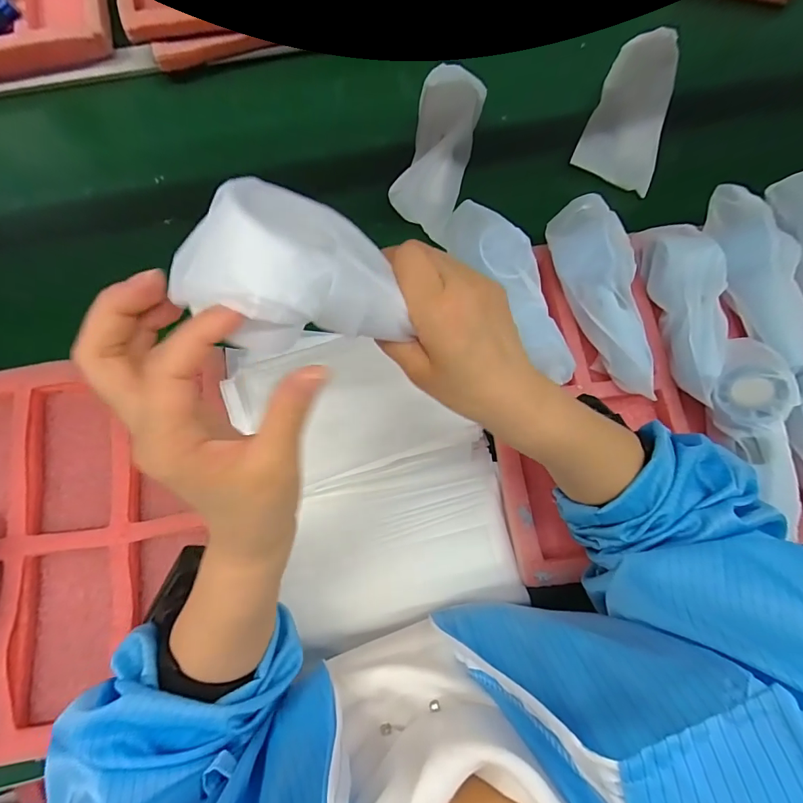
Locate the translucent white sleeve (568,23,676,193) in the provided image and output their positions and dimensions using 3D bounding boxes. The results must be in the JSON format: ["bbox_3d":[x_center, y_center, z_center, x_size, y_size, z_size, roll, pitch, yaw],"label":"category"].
[{"bbox_3d":[0.272,-0.352,0.530,0.090,0.038,0.182,14,90,2],"label":"translucent white sleeve"}]

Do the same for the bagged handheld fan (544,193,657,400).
[{"bbox_3d":[0.207,-0.103,0.431,0.072,0.053,0.200,-20,90,-6],"label":"bagged handheld fan"}]

